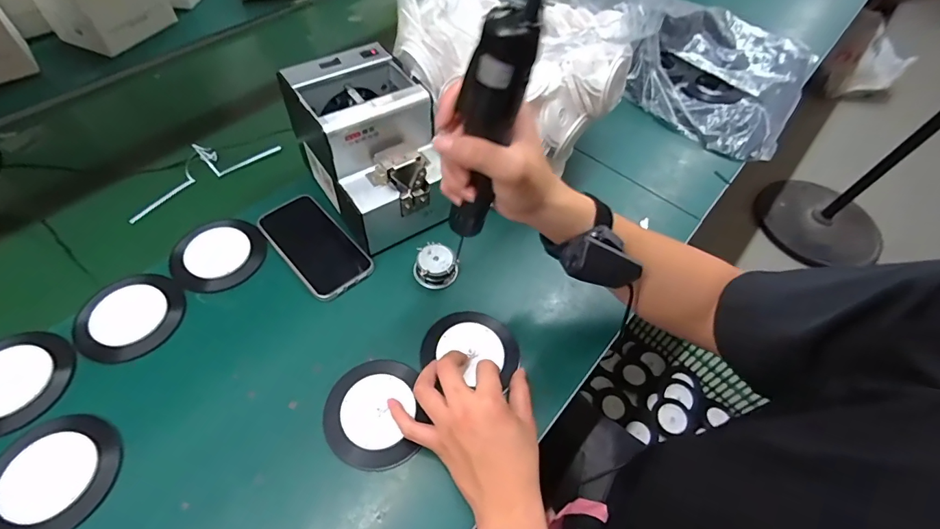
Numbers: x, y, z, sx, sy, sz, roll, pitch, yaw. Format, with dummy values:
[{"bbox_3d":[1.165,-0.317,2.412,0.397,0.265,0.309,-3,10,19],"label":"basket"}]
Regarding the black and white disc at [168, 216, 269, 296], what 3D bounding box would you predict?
[{"bbox_3d":[-0.283,-0.012,0.503,0.087,0.012,0.095,3,55,-4],"label":"black and white disc"}]

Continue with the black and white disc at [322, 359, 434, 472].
[{"bbox_3d":[-0.089,0.140,0.419,0.091,0.010,0.102,-23,60,-20],"label":"black and white disc"}]

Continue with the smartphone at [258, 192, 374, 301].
[{"bbox_3d":[-0.183,-0.024,0.520,0.075,0.009,0.149,-37,66,-26],"label":"smartphone"}]

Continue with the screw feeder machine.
[{"bbox_3d":[-0.110,-0.131,0.520,0.126,0.146,0.178,-28,62,-22],"label":"screw feeder machine"}]

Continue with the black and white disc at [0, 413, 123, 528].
[{"bbox_3d":[-0.354,0.178,0.370,0.096,0.014,0.093,3,55,-4],"label":"black and white disc"}]

